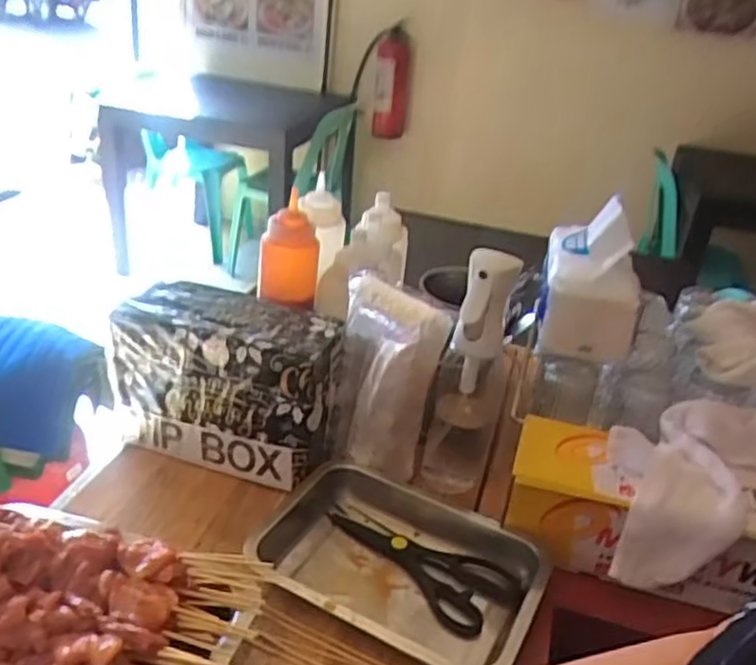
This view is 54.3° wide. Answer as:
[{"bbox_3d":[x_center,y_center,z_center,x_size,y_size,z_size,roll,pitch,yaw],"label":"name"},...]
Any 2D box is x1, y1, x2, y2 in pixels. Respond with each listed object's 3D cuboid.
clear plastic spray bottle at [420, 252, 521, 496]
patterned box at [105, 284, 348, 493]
[{"bbox_3d":[0.102,0.045,0.805,0.077,0.284,0.076,9,28,7],"label":"clear plastic spray bottle"},{"bbox_3d":[-0.164,0.058,0.816,0.234,0.183,0.096,14,28,13],"label":"patterned box"}]

